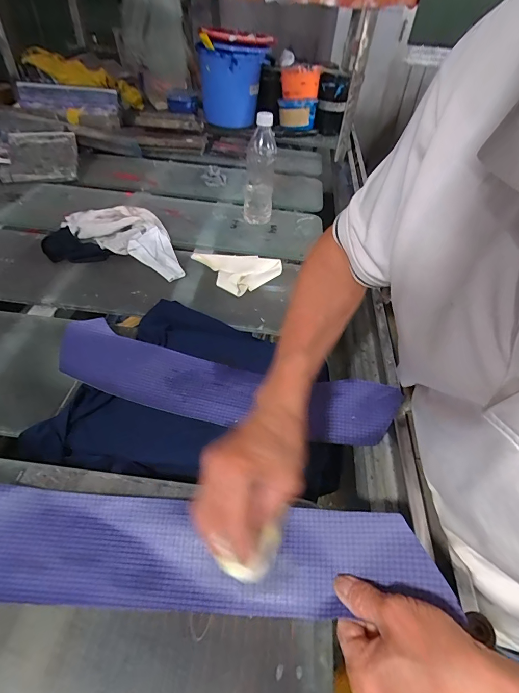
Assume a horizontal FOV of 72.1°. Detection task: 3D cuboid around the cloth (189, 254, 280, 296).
[{"bbox_3d":[-0.038,-0.156,0.661,0.129,0.021,0.140,-29,55,-28],"label":"cloth"}]

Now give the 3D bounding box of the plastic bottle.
[{"bbox_3d":[0.001,-0.358,0.730,0.056,0.209,0.060,0,47,-4],"label":"plastic bottle"}]

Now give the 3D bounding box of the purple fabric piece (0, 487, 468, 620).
[{"bbox_3d":[-0.078,0.180,0.316,0.429,0.043,0.093,-1,47,3],"label":"purple fabric piece"}]

